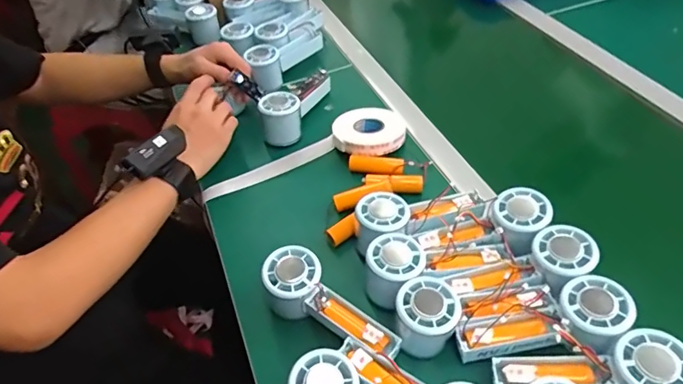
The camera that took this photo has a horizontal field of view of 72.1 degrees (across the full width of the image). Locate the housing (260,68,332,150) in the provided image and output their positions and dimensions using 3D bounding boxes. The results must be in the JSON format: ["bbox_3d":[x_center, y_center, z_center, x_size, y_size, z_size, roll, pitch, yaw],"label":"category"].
[{"bbox_3d":[-0.069,-0.132,0.697,0.050,0.060,0.150,13,49,17],"label":"housing"}]

